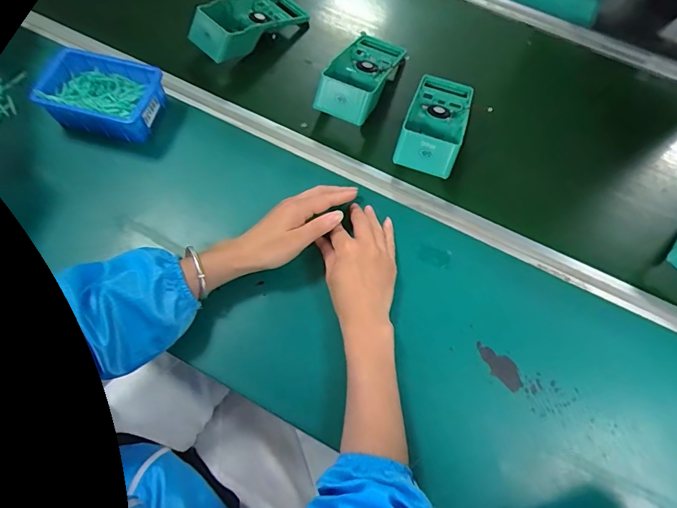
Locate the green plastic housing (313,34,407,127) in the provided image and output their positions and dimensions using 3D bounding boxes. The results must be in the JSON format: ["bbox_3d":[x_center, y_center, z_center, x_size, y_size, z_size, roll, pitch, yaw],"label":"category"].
[{"bbox_3d":[0.039,-0.276,0.635,0.081,0.046,0.179,25,65,8],"label":"green plastic housing"}]

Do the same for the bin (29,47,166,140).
[{"bbox_3d":[-0.315,-0.213,0.580,0.149,0.055,0.098,9,64,1],"label":"bin"}]

